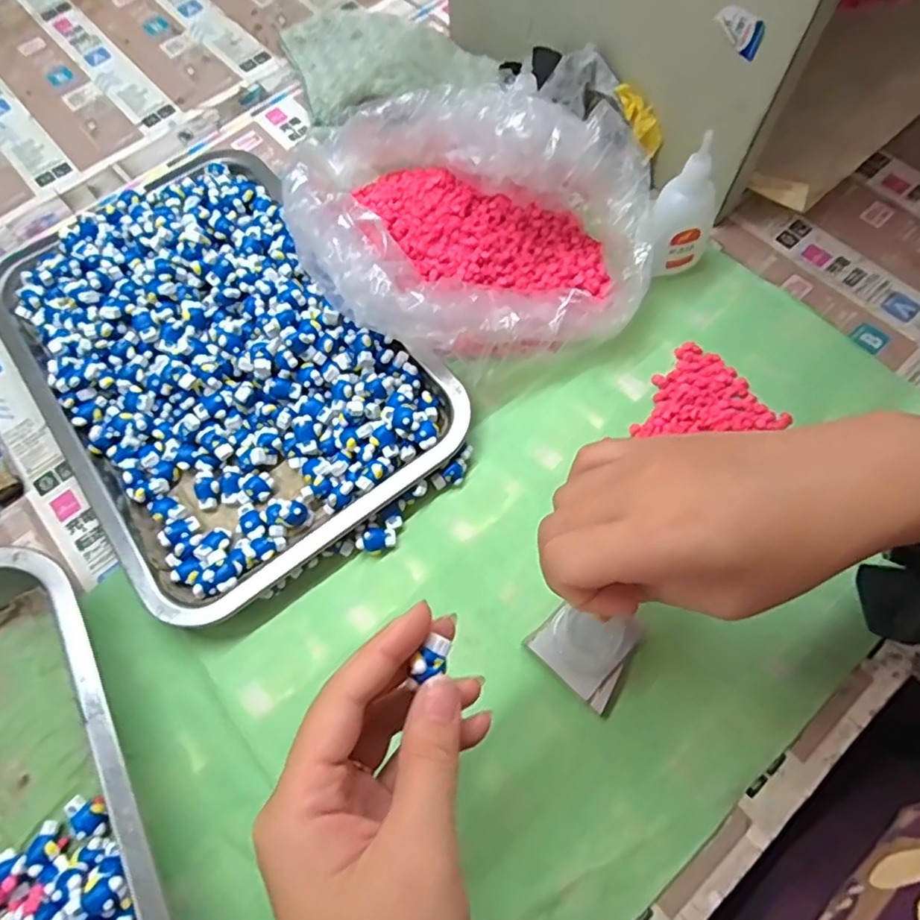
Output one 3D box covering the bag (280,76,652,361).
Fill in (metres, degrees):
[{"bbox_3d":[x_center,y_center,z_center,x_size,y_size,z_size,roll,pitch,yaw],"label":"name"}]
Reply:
[{"bbox_3d":[0.000,-0.146,0.372,0.236,0.086,0.174,23,69,12],"label":"bag"}]

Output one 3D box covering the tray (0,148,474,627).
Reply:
[{"bbox_3d":[-0.159,-0.070,0.371,0.204,0.041,0.298,-36,70,-12],"label":"tray"}]

